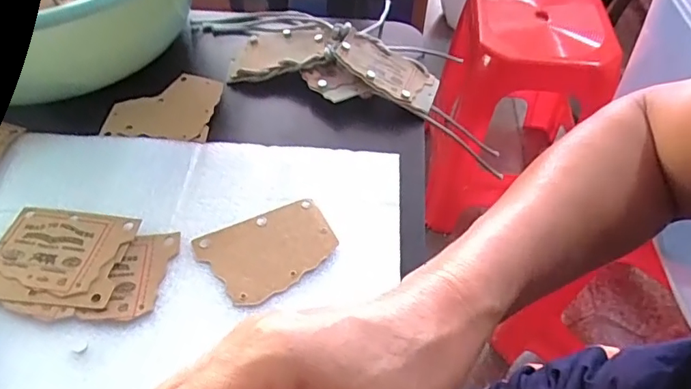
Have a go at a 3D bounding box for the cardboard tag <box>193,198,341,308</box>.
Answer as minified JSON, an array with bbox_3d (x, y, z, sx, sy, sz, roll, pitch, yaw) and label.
[{"bbox_3d":[-0.045,0.032,0.304,0.074,0.004,0.054,-23,54,-19],"label":"cardboard tag"}]

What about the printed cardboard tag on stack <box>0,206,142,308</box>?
[{"bbox_3d":[-0.169,0.034,0.299,0.079,0.005,0.062,5,50,3],"label":"printed cardboard tag on stack"}]

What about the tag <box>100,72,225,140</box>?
[{"bbox_3d":[-0.140,-0.069,0.398,0.080,0.008,0.075,4,50,3],"label":"tag"}]

